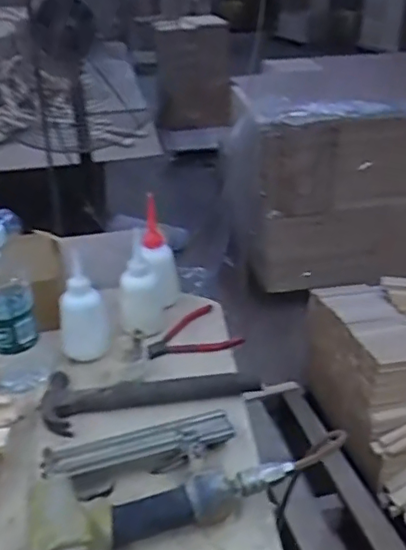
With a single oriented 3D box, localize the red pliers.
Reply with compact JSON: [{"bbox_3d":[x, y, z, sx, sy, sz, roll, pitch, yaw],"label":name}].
[{"bbox_3d":[-0.010,0.081,0.863,0.132,0.012,0.109,-3,28,0],"label":"red pliers"}]

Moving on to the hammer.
[{"bbox_3d":[-0.069,0.152,0.730,0.266,0.024,0.086,-1,28,4],"label":"hammer"}]

